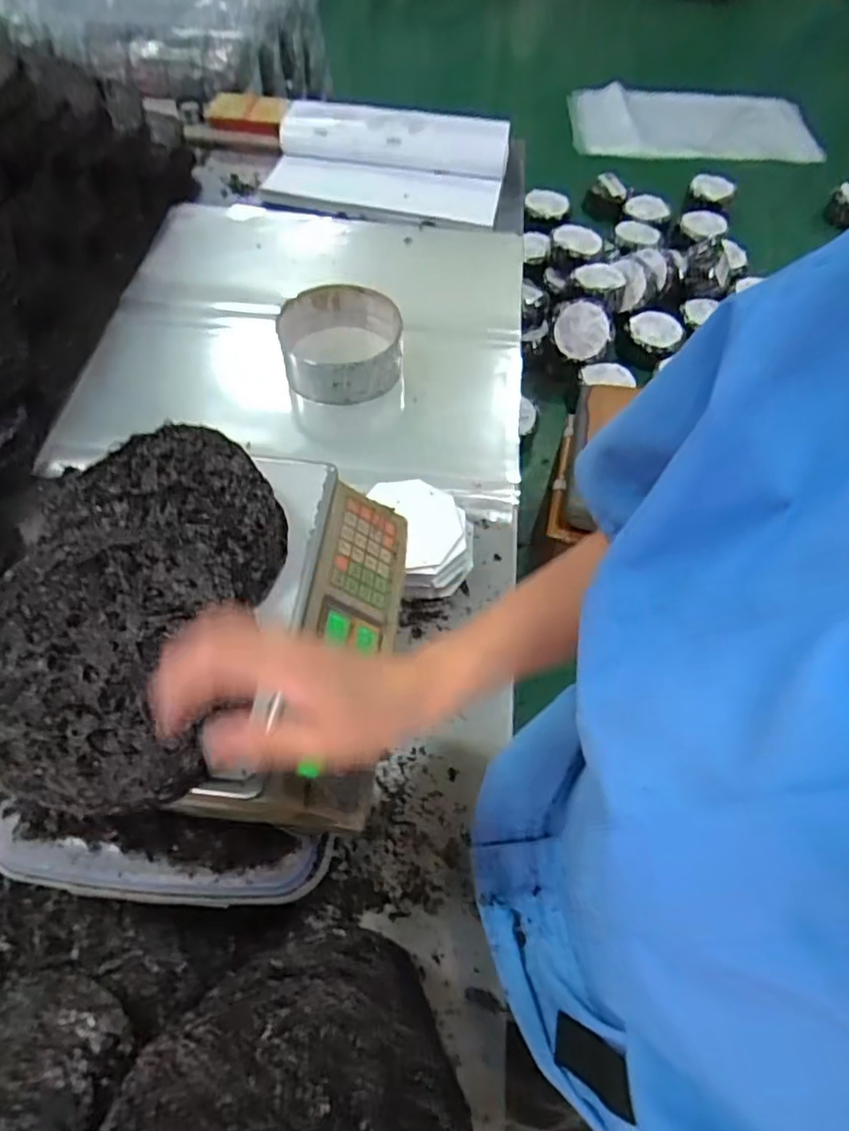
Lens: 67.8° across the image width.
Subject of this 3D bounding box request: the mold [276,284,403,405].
[{"bbox_3d":[-0.138,-0.371,1.061,0.198,0.083,0.213,1,58,-1],"label":"mold"}]

